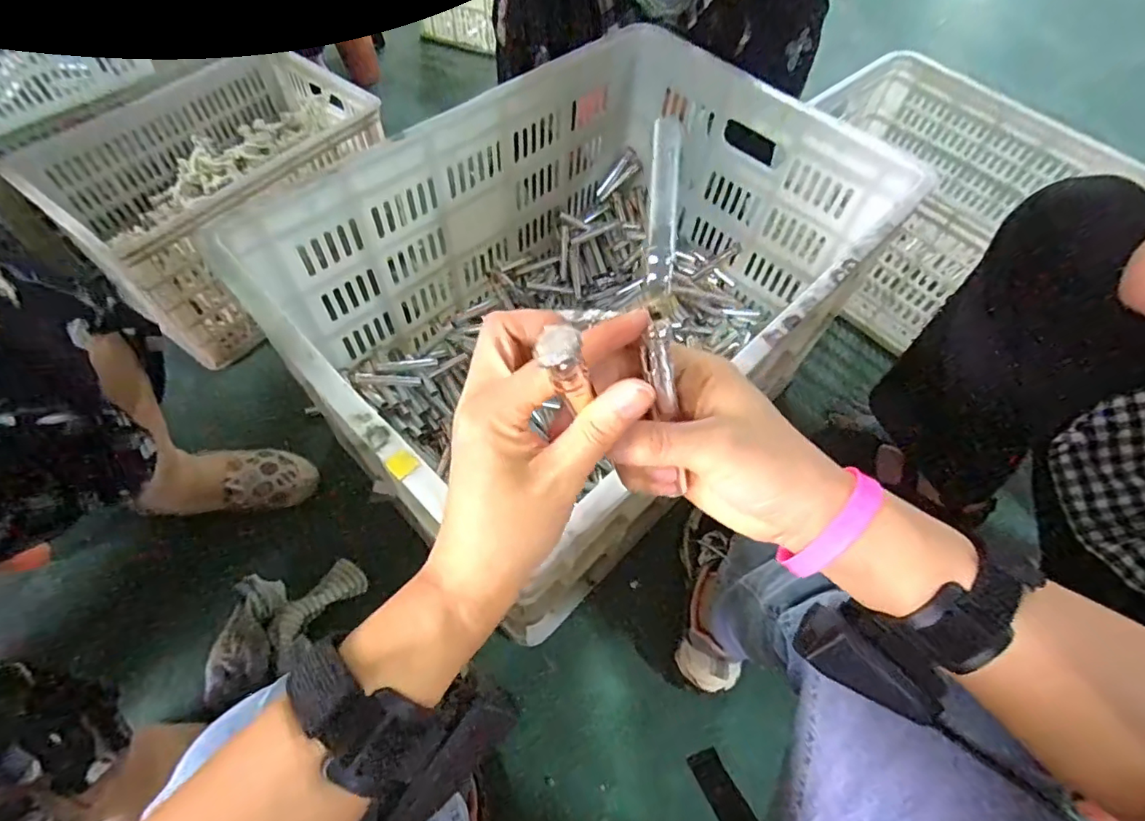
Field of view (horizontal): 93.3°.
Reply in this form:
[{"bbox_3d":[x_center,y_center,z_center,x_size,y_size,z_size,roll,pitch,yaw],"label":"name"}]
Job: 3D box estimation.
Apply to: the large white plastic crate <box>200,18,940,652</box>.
[{"bbox_3d":[0.022,-0.135,0.709,0.458,0.345,0.672,41,65,19],"label":"large white plastic crate"}]

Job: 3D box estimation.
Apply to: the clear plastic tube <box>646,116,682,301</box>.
[{"bbox_3d":[0.042,-0.092,0.248,0.012,0.008,0.085,4,83,-2],"label":"clear plastic tube"}]

